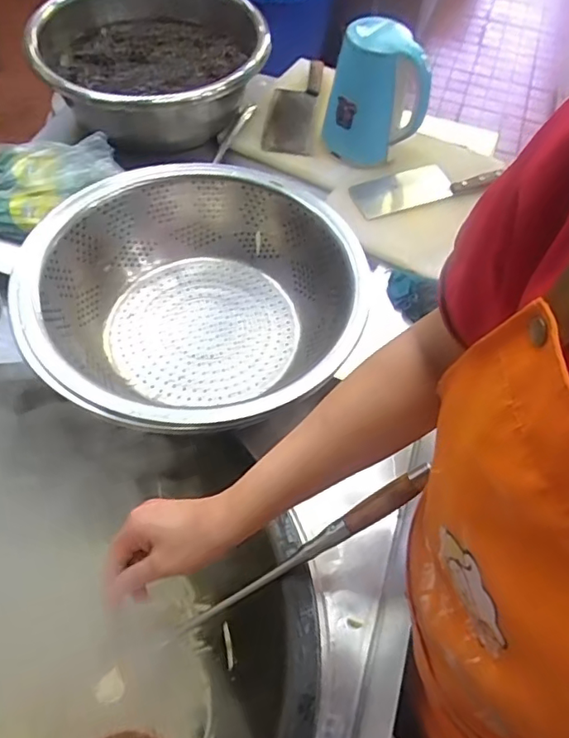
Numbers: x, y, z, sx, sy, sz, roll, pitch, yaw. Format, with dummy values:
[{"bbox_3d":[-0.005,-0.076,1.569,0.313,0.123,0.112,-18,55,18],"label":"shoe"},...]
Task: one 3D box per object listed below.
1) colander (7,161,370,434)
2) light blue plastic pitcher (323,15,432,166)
[{"bbox_3d":[-0.125,-0.085,0.795,0.439,0.165,0.437,2,57,-3],"label":"colander"},{"bbox_3d":[0.183,-0.525,1.079,0.190,0.250,0.112,13,57,5],"label":"light blue plastic pitcher"}]

